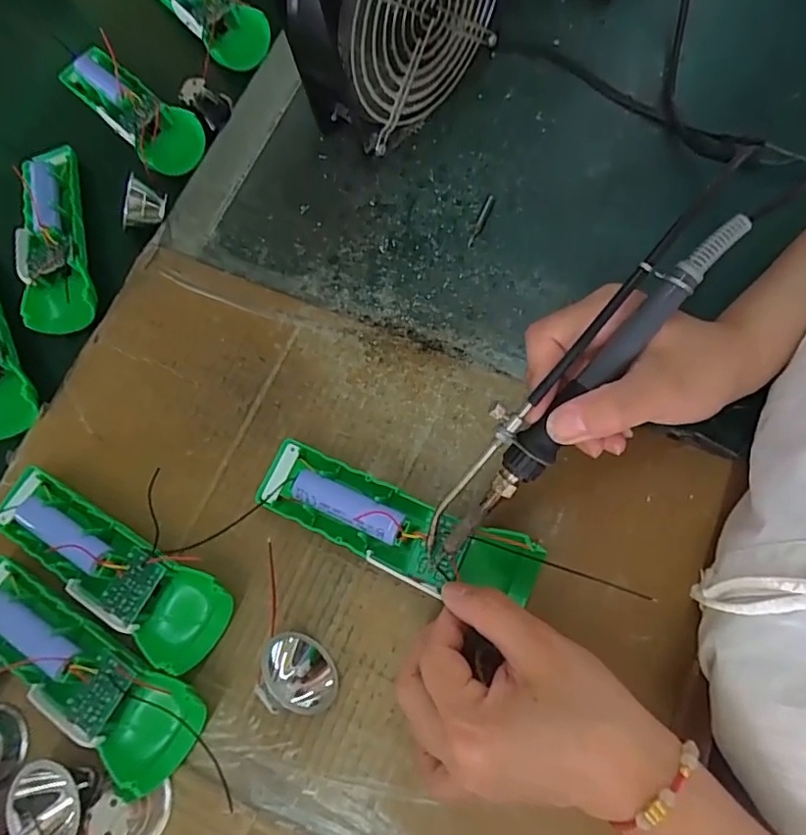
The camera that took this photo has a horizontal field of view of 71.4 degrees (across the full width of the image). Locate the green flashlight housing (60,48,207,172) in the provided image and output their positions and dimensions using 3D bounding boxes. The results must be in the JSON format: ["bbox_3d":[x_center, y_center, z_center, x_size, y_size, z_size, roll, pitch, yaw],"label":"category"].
[{"bbox_3d":[-0.207,-0.236,0.424,0.141,0.036,0.046,41,78,14],"label":"green flashlight housing"}]

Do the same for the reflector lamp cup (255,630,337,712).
[{"bbox_3d":[-0.055,0.137,0.292,0.038,0.043,0.026,25,114,-14],"label":"reflector lamp cup"}]

